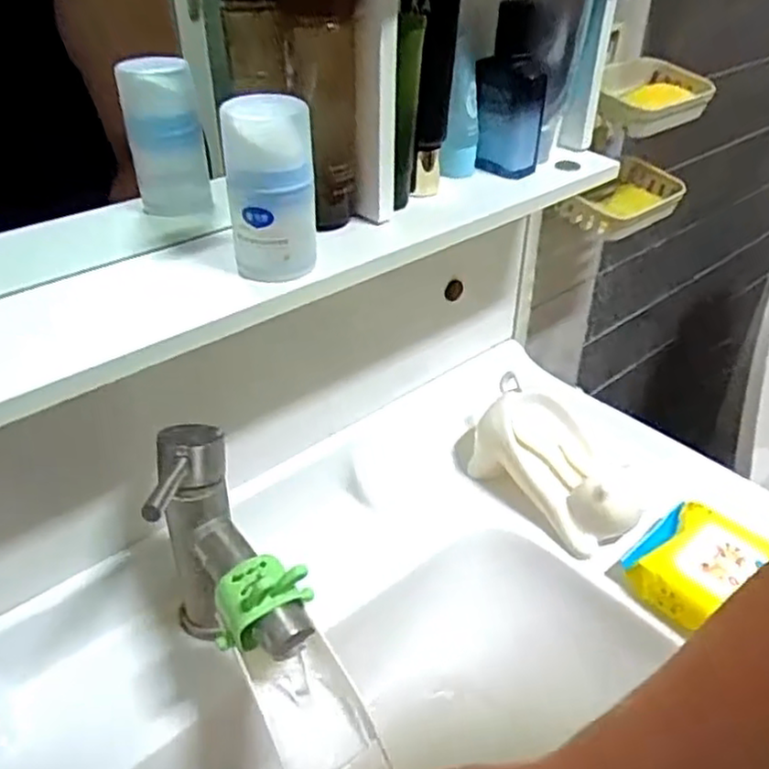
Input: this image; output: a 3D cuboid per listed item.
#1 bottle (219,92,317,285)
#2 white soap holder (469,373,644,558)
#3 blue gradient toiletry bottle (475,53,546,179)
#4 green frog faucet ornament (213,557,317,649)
[{"bbox_3d":[-0.064,-0.109,0.399,0.047,0.094,0.039,-9,37,-13],"label":"bottle"},{"bbox_3d":[0.149,0.067,0.621,0.104,0.080,0.148,-16,39,-21],"label":"white soap holder"},{"bbox_3d":[0.094,-0.206,0.544,0.049,0.079,0.038,4,36,5],"label":"blue gradient toiletry bottle"},{"bbox_3d":[-0.074,0.125,0.422,0.059,0.044,0.032,-18,40,-24],"label":"green frog faucet ornament"}]

